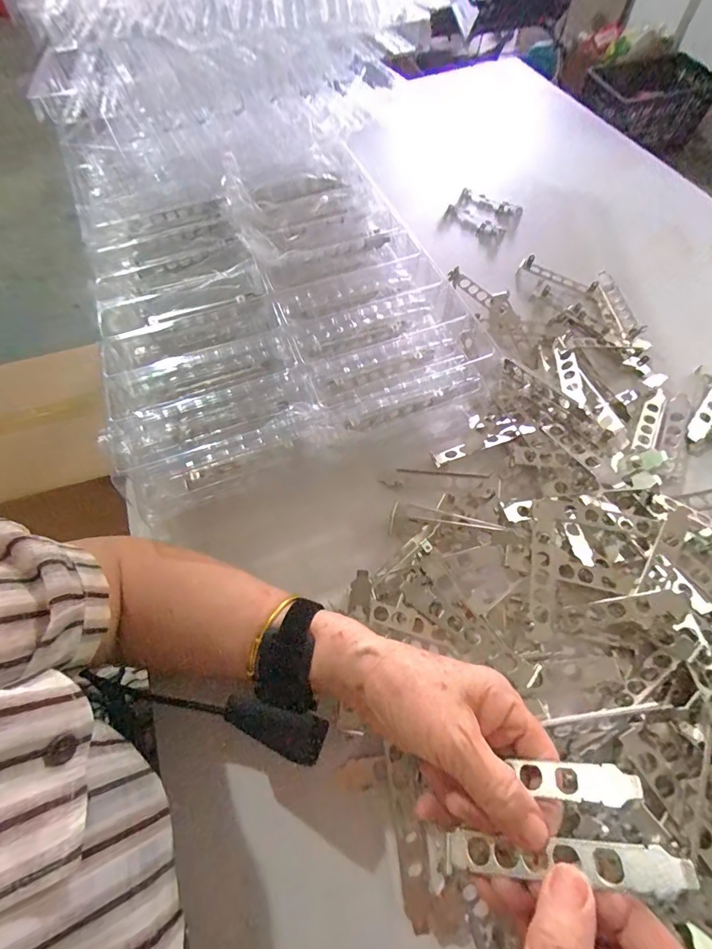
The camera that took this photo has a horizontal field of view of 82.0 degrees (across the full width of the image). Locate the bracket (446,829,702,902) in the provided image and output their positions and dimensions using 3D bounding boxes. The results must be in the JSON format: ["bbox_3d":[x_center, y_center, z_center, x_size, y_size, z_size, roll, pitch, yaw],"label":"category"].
[{"bbox_3d":[0.102,0.198,0.210,0.118,0.008,0.018,-23,54,28],"label":"bracket"}]

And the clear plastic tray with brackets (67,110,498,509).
[{"bbox_3d":[-0.110,-0.227,0.461,0.355,0.071,0.473,-19,67,-10],"label":"clear plastic tray with brackets"}]

